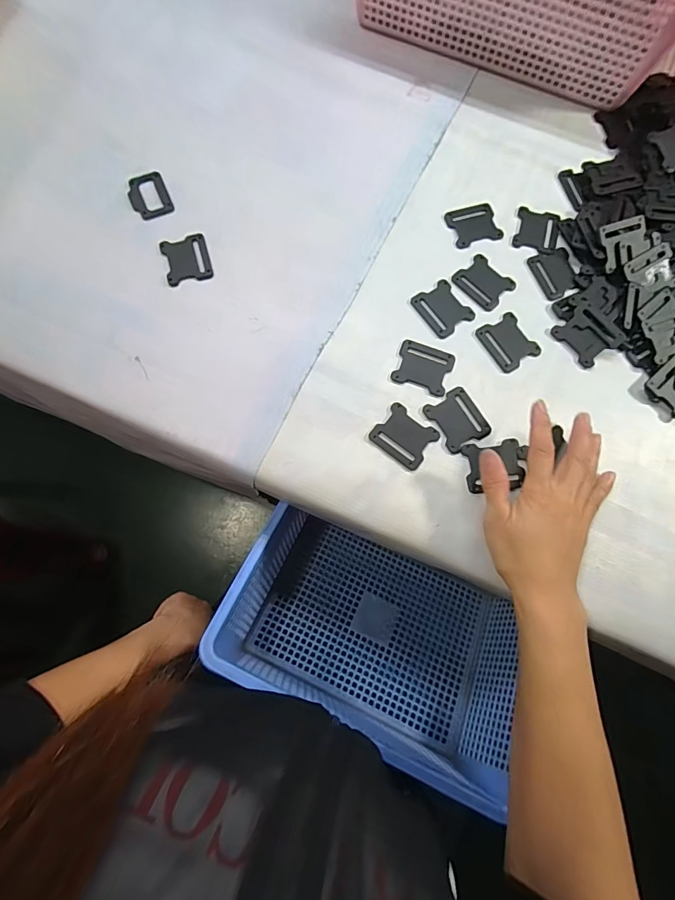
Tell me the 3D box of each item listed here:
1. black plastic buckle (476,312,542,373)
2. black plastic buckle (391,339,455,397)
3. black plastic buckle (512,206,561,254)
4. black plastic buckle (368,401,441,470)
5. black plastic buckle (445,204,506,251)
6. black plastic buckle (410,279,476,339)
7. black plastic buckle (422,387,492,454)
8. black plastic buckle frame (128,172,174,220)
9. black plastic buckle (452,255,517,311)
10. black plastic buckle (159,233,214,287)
[{"bbox_3d":[0.161,-0.102,0.394,0.045,0.004,0.049,-31,78,-9],"label":"black plastic buckle"},{"bbox_3d":[0.079,-0.076,0.385,0.050,0.004,0.044,19,75,4],"label":"black plastic buckle"},{"bbox_3d":[0.206,-0.226,0.431,0.043,0.004,0.051,15,75,2],"label":"black plastic buckle"},{"bbox_3d":[0.060,-0.012,0.373,0.050,0.004,0.043,38,77,8],"label":"black plastic buckle"},{"bbox_3d":[0.140,-0.231,0.431,0.051,0.004,0.046,-17,76,-6],"label":"black plastic buckle"},{"bbox_3d":[0.101,-0.136,0.401,0.045,0.004,0.050,-34,79,-10],"label":"black plastic buckle"},{"bbox_3d":[0.109,-0.028,0.377,0.045,0.004,0.050,-30,78,-9],"label":"black plastic buckle"},{"bbox_3d":[-0.192,-0.257,0.427,0.038,0.005,0.052,-23,77,-7],"label":"black plastic buckle frame"},{"bbox_3d":[0.144,-0.165,0.410,0.044,0.004,0.050,-42,80,-11],"label":"black plastic buckle"},{"bbox_3d":[-0.147,-0.186,0.410,0.044,0.004,0.051,-17,76,-6],"label":"black plastic buckle"}]

